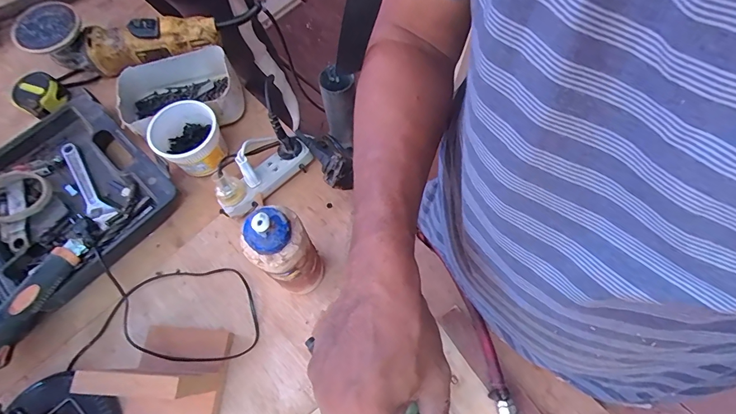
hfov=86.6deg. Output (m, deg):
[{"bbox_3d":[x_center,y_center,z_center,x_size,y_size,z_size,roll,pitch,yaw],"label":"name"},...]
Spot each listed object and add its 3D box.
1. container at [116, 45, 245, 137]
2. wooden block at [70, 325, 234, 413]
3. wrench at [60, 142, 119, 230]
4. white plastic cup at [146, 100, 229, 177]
[{"bbox_3d":[-0.302,-0.180,0.627,0.189,0.073,0.123,-12,66,-6],"label":"container"},{"bbox_3d":[-0.230,0.183,0.433,0.111,0.123,0.107,5,66,3],"label":"wooden block"},{"bbox_3d":[-0.429,-0.034,0.588,0.036,0.020,0.185,-39,72,-17],"label":"wrench"},{"bbox_3d":[-0.258,-0.097,0.573,0.089,0.073,0.091,0,65,-1],"label":"white plastic cup"}]

